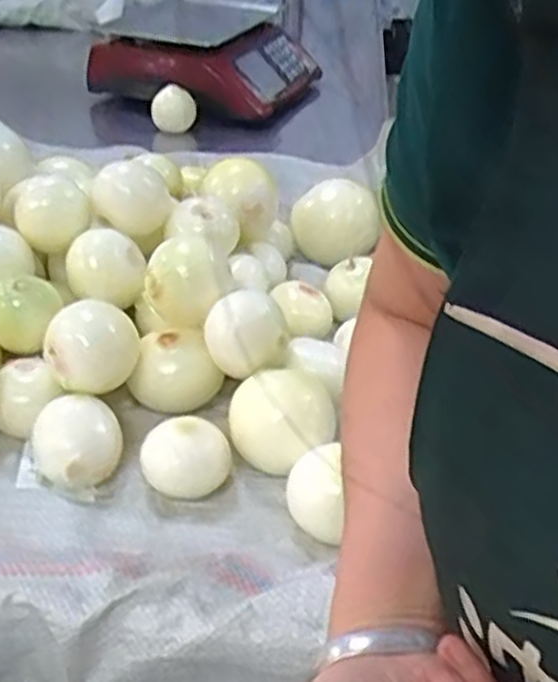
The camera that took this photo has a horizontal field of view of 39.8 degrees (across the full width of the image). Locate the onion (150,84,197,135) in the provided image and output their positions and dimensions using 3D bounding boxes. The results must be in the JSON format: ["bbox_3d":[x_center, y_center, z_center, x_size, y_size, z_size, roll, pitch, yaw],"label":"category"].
[{"bbox_3d":[-0.179,-0.399,1.314,0.077,0.070,0.061,-1,36,-7],"label":"onion"}]

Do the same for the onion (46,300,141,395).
[{"bbox_3d":[-0.150,0.003,0.624,0.069,0.057,0.064,1,37,-1],"label":"onion"}]

